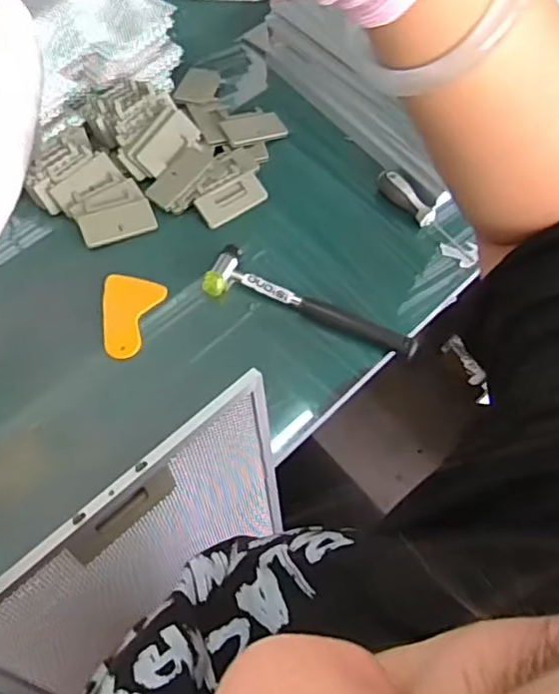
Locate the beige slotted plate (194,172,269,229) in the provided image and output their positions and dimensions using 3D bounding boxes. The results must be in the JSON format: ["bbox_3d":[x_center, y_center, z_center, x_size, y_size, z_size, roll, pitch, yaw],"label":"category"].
[{"bbox_3d":[-0.058,-0.180,0.760,0.086,0.008,0.040,-30,96,-13],"label":"beige slotted plate"}]

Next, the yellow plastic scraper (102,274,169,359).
[{"bbox_3d":[-0.170,-0.034,0.686,0.067,0.009,0.094,13,70,-4],"label":"yellow plastic scraper"}]

